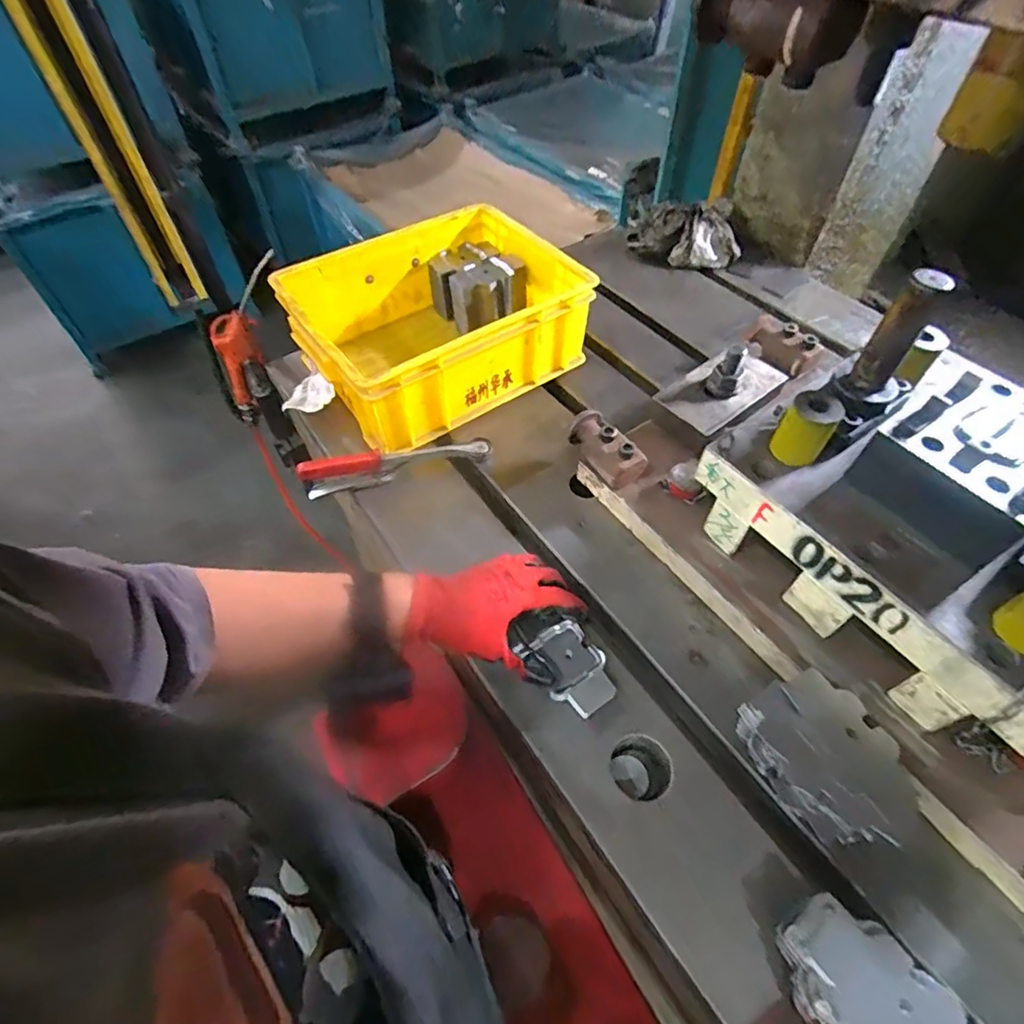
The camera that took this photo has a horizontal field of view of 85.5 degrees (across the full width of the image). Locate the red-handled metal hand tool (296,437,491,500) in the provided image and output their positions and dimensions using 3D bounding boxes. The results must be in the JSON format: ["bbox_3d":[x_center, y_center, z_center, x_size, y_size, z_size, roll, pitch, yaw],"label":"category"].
[{"bbox_3d":[-0.131,-0.059,0.636,0.214,0.036,0.024,-15,54,-11],"label":"red-handled metal hand tool"}]

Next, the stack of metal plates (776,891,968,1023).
[{"bbox_3d":[0.228,0.312,0.362,0.075,0.046,0.101,-27,58,-19],"label":"stack of metal plates"}]

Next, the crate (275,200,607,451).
[{"bbox_3d":[-0.100,-0.252,0.738,0.341,0.127,0.272,-31,59,-21],"label":"crate"}]

